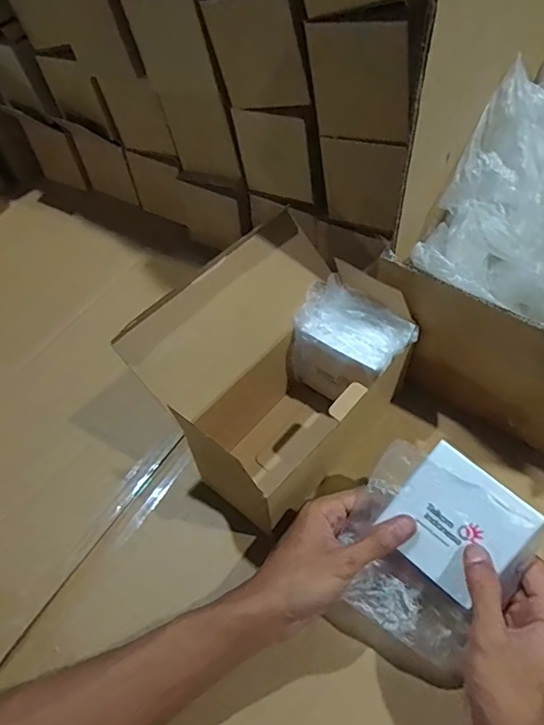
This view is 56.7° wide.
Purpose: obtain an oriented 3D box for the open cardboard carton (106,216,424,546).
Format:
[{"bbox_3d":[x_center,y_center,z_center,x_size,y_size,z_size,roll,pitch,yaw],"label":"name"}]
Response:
[{"bbox_3d":[0.012,0.005,0.465,0.156,0.166,0.208,34,64,26],"label":"open cardboard carton"}]

